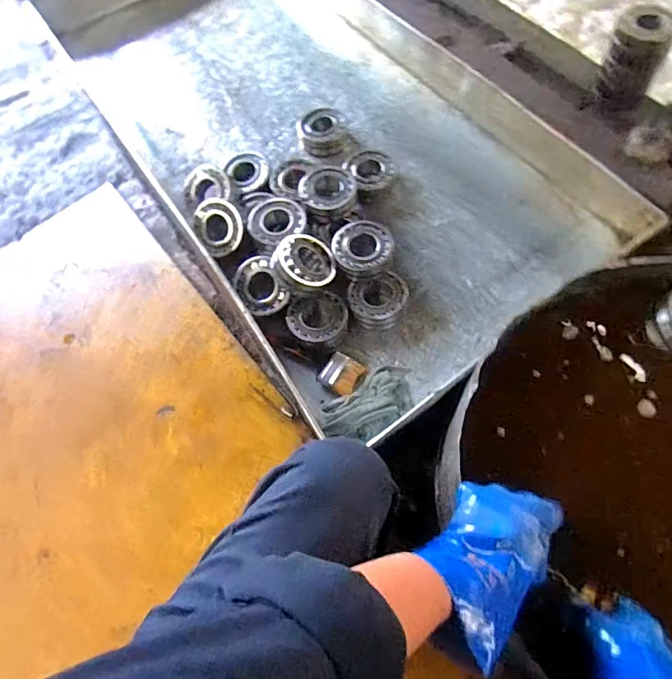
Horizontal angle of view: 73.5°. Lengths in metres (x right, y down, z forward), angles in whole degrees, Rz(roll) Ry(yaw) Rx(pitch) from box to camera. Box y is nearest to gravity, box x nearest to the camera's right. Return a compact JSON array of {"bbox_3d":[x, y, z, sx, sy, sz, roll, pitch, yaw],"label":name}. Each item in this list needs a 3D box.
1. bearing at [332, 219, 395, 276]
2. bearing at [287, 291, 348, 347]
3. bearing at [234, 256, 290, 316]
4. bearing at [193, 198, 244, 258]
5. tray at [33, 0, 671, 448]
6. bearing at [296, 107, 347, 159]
[{"bbox_3d":[0.052,-0.181,0.871,0.113,0.030,0.114,-5,65,3],"label":"bearing"},{"bbox_3d":[-0.031,-0.032,0.848,0.111,0.040,0.110,-2,65,4],"label":"bearing"},{"bbox_3d":[-0.147,-0.101,0.859,0.090,0.028,0.118,-36,80,8],"label":"bearing"},{"bbox_3d":[-0.237,-0.229,0.915,0.101,0.026,0.116,-38,86,14],"label":"bearing"},{"bbox_3d":[-0.082,-0.509,1.037,0.716,0.150,1.411,-33,67,-10],"label":"tray"},{"bbox_3d":[-0.035,-0.475,1.049,0.096,0.061,0.098,-19,65,-4],"label":"bearing"}]

